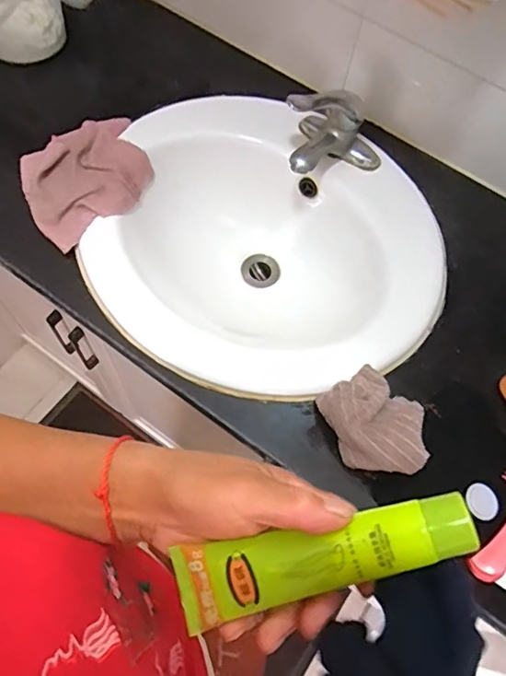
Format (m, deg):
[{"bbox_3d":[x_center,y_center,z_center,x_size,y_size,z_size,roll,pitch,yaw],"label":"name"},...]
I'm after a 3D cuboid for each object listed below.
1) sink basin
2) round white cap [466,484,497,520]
[{"bbox_3d":[0.009,-0.107,0.766,0.489,0.185,0.420,36,68,12],"label":"sink basin"},{"bbox_3d":[0.244,0.174,0.555,0.034,0.012,0.037,2,65,-4],"label":"round white cap"}]

